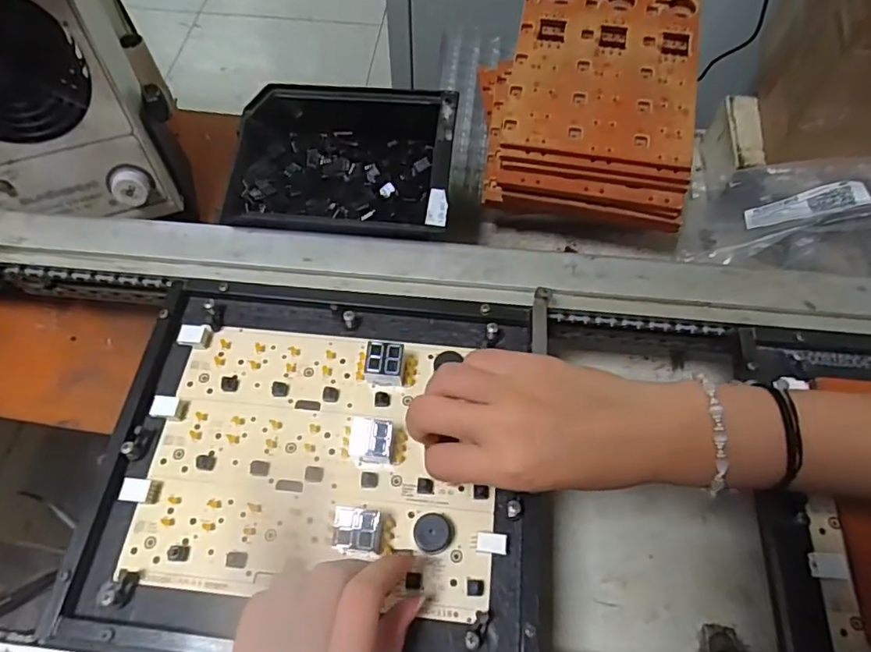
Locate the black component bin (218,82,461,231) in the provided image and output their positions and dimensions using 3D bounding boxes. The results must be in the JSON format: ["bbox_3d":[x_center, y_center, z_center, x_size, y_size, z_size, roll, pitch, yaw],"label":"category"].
[{"bbox_3d":[-0.080,-0.141,0.467,0.186,0.062,0.149,3,64,4],"label":"black component bin"}]

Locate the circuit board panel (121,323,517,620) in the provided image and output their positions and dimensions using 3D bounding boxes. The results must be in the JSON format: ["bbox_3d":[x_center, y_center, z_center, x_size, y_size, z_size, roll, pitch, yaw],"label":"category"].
[{"bbox_3d":[-0.071,0.078,0.343,0.216,0.027,0.162,4,65,2],"label":"circuit board panel"}]

